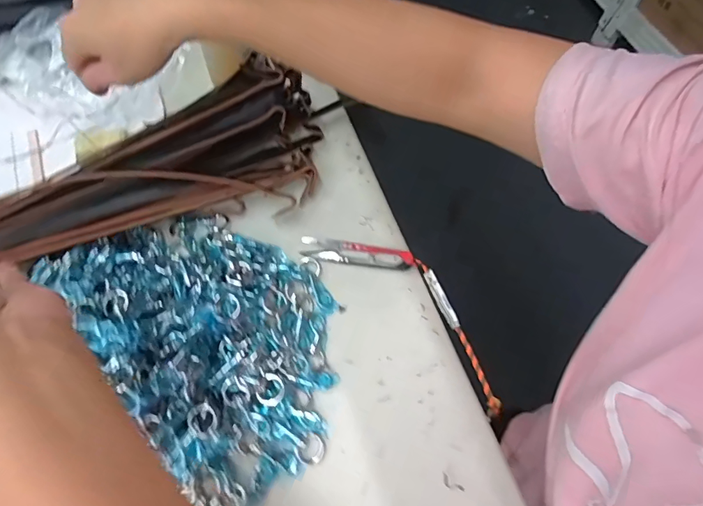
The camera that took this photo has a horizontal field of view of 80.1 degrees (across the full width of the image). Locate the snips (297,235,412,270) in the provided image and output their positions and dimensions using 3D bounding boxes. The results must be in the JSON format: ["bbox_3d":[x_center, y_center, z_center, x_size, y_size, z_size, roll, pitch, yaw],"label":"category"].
[{"bbox_3d":[0.004,0.000,0.394,0.107,0.012,0.024,13,66,5],"label":"snips"}]

